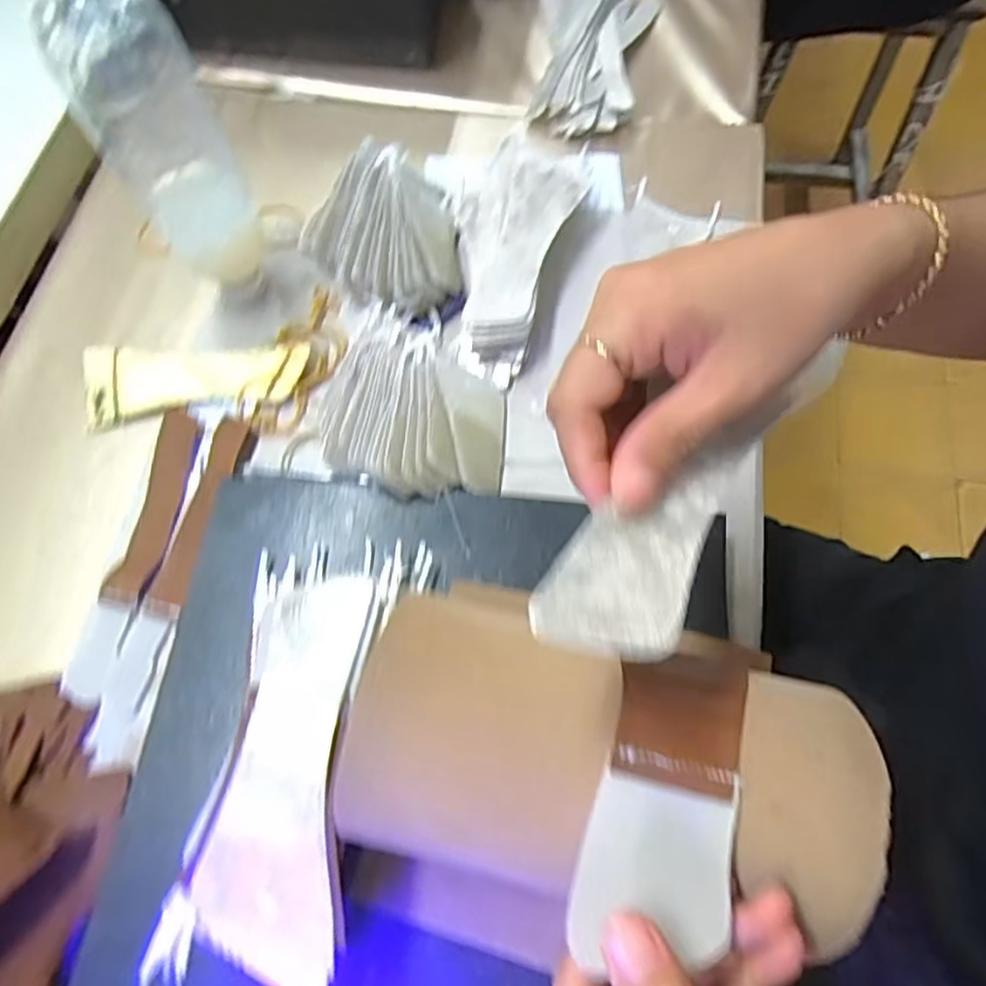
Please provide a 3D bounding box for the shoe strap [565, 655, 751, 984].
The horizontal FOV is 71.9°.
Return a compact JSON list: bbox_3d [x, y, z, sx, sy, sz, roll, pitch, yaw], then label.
[{"bbox_3d":[0.060,0.097,0.226,0.048,0.015,0.104,20,54,12],"label":"shoe strap"}]

